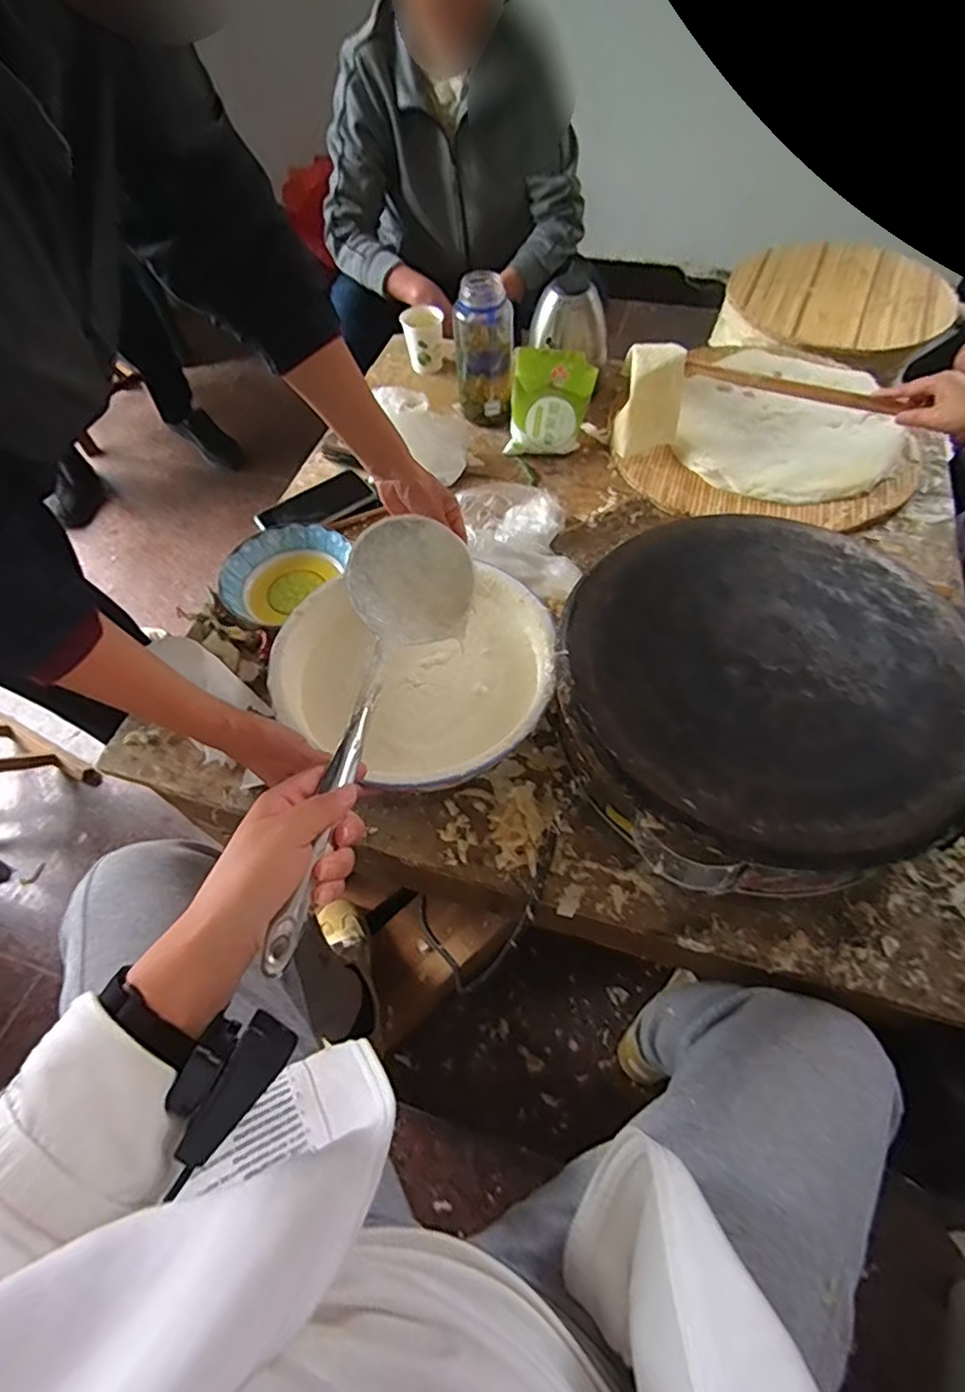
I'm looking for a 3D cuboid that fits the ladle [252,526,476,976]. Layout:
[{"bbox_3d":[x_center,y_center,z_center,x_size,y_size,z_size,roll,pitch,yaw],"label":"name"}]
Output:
[{"bbox_3d":[-0.088,0.003,0.457,0.101,0.069,0.371,8,50,8],"label":"ladle"}]

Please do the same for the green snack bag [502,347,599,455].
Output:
[{"bbox_3d":[0.098,-0.422,0.897,0.120,0.130,0.051,5,58,7],"label":"green snack bag"}]

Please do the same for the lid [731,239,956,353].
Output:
[{"bbox_3d":[0.653,-0.733,1.126,0.373,0.023,0.338,-16,58,-7],"label":"lid"}]

